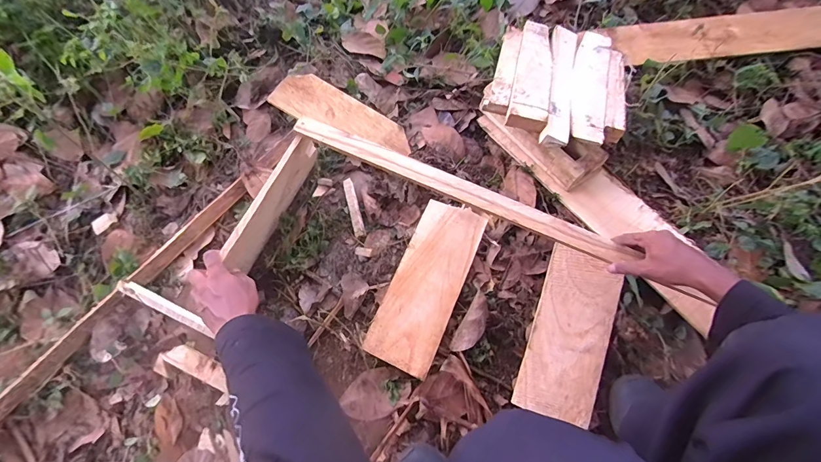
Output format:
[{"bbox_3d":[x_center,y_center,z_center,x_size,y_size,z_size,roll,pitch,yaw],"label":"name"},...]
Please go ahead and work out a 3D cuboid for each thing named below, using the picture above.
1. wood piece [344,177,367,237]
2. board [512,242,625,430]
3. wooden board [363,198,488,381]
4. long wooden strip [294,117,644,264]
[{"bbox_3d":[-0.111,-0.047,0.718,0.019,0.009,0.121,-15,67,-5],"label":"wood piece"},{"bbox_3d":[0.268,0.169,0.619,0.120,0.011,0.269,19,77,10],"label":"board"},{"bbox_3d":[0.033,0.088,0.669,0.117,0.016,0.311,21,68,10],"label":"wooden board"},{"bbox_3d":[0.079,-0.072,0.605,0.566,0.016,0.039,23,71,4],"label":"long wooden strip"}]

